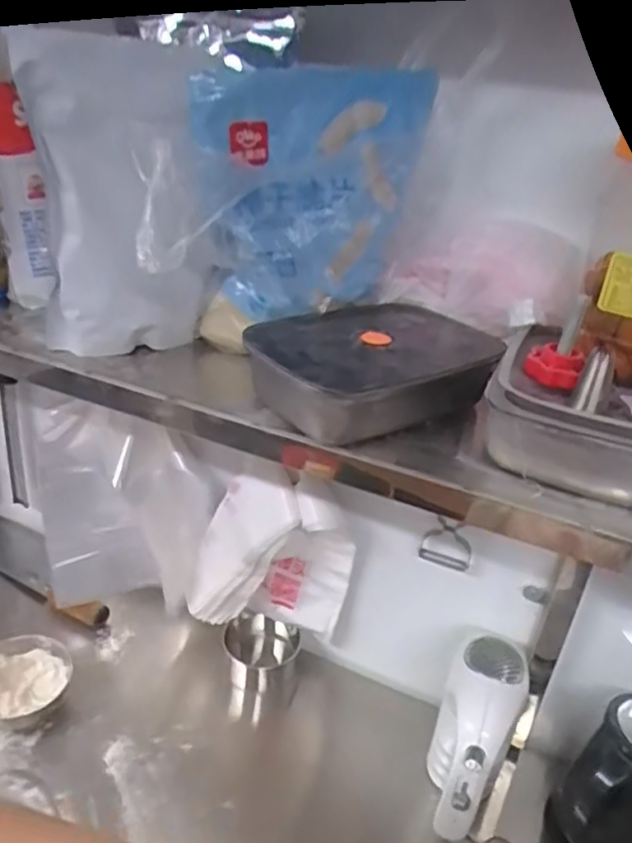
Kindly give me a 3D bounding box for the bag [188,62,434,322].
[{"bbox_3d":[-0.002,-0.175,0.508,0.187,0.173,0.059,-9,32,-26],"label":"bag"}]

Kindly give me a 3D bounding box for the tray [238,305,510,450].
[{"bbox_3d":[0.044,-0.040,0.505,0.185,0.053,0.128,-13,34,-31],"label":"tray"}]

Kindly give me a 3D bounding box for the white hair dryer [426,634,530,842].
[{"bbox_3d":[0.155,0.326,0.678,0.079,0.165,0.127,19,31,22],"label":"white hair dryer"}]

